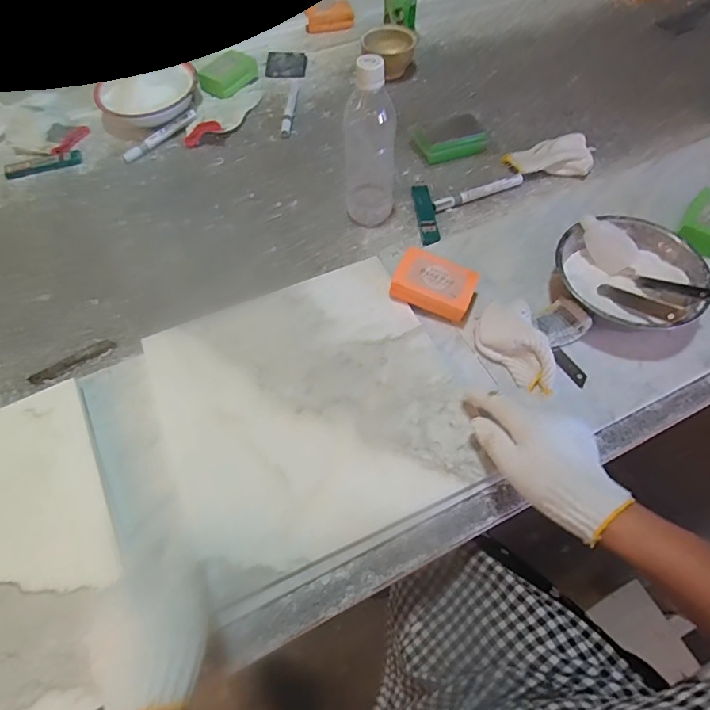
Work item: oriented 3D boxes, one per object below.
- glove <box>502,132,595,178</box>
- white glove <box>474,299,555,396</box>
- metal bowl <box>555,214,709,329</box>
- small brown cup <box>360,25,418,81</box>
[{"bbox_3d":[0.291,-0.299,0.689,0.126,0.030,0.068,-4,57,0],"label":"glove"},{"bbox_3d":[0.175,-0.009,0.503,0.066,0.033,0.121,-13,58,-6],"label":"white glove"},{"bbox_3d":[0.316,-0.087,0.536,0.158,0.056,0.156,-1,57,2],"label":"metal bowl"},{"bbox_3d":[0.060,-0.541,0.827,0.097,0.060,0.080,4,58,5],"label":"small brown cup"}]

